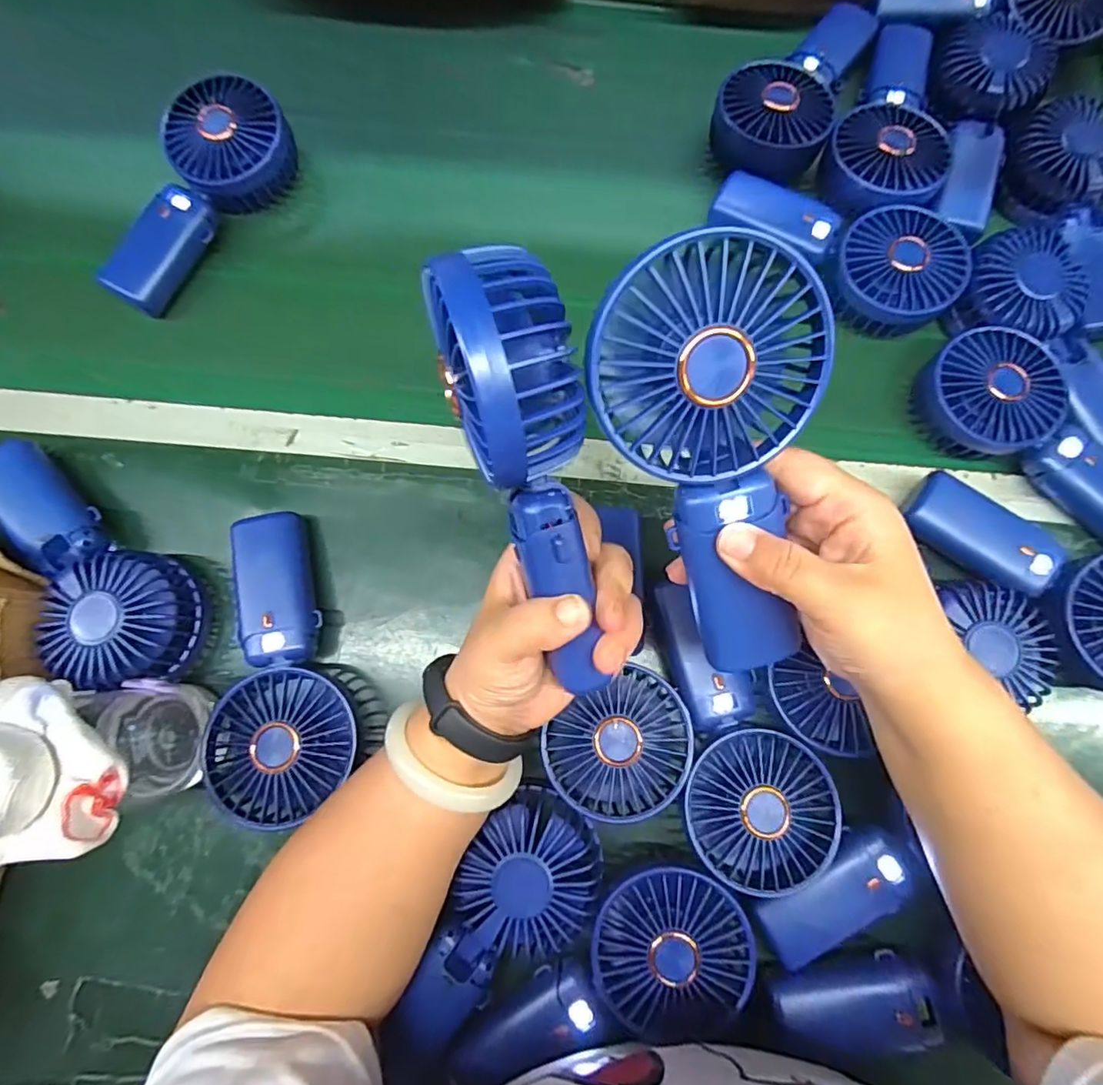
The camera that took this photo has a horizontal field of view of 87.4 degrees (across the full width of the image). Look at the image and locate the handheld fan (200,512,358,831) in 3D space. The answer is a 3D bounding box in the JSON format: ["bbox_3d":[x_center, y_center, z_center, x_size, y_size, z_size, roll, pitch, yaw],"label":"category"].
[{"bbox_3d":[-0.171,0.073,0.352,0.082,0.044,0.176,-18,79,-4],"label":"handheld fan"}]

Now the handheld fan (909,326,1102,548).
[{"bbox_3d":[0.341,-0.074,0.400,0.186,0.039,0.088,40,81,7],"label":"handheld fan"}]

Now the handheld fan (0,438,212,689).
[{"bbox_3d":[-0.298,0.013,0.366,0.181,0.046,0.073,41,81,7],"label":"handheld fan"}]

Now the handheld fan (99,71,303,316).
[{"bbox_3d":[-0.268,-0.257,0.432,0.078,0.049,0.178,32,80,6],"label":"handheld fan"}]

